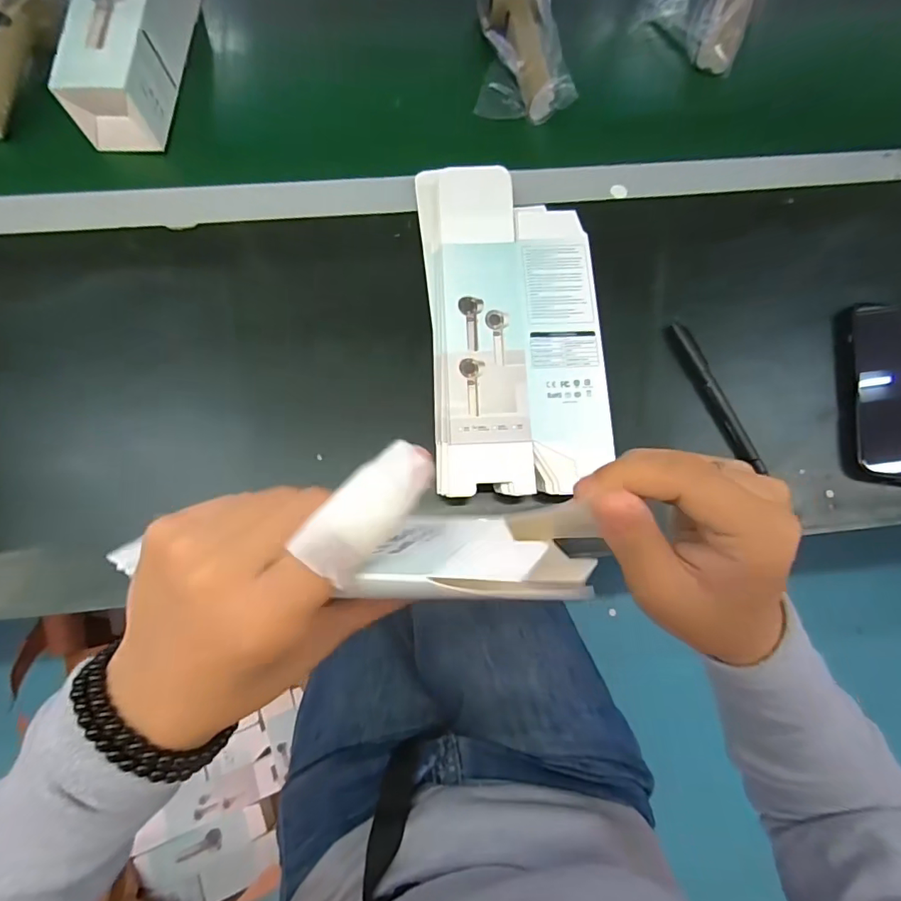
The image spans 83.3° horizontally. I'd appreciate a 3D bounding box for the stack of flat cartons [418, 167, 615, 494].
[{"bbox_3d":[0.047,-0.096,0.396,0.125,0.031,0.261,-3,76,-3],"label":"stack of flat cartons"}]

